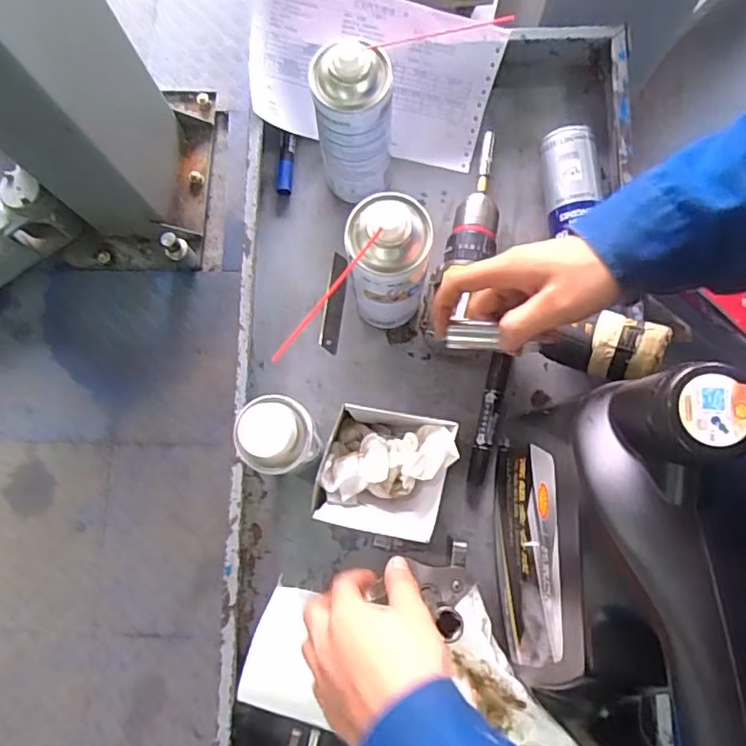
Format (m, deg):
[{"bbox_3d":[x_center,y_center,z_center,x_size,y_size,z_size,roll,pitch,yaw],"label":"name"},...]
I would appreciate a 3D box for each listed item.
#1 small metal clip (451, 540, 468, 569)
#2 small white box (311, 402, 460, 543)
[{"bbox_3d":[0.074,0.155,0.495,0.013,0.004,0.022,7,63,1],"label":"small metal clip"},{"bbox_3d":[0.010,0.082,0.489,0.102,0.065,0.099,11,81,3],"label":"small white box"}]

